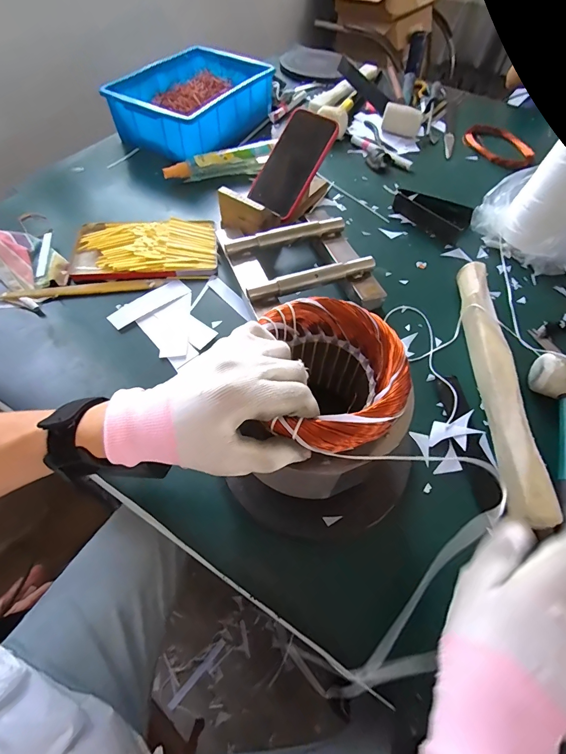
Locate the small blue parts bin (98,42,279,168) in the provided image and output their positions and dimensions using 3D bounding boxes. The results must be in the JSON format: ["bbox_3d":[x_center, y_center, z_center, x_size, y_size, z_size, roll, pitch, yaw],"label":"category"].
[{"bbox_3d":[-0.168,-0.527,0.701,0.199,0.085,0.284,25,61,13],"label":"small blue parts bin"}]

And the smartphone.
[{"bbox_3d":[0.014,-0.326,0.553,0.078,0.011,0.155,34,96,11],"label":"smartphone"}]

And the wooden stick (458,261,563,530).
[{"bbox_3d":[0.240,-0.002,0.420,0.037,0.044,0.334,5,58,1],"label":"wooden stick"}]

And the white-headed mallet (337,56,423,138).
[{"bbox_3d":[0.206,-0.611,0.793,0.066,0.048,0.266,-17,60,-12],"label":"white-headed mallet"}]

